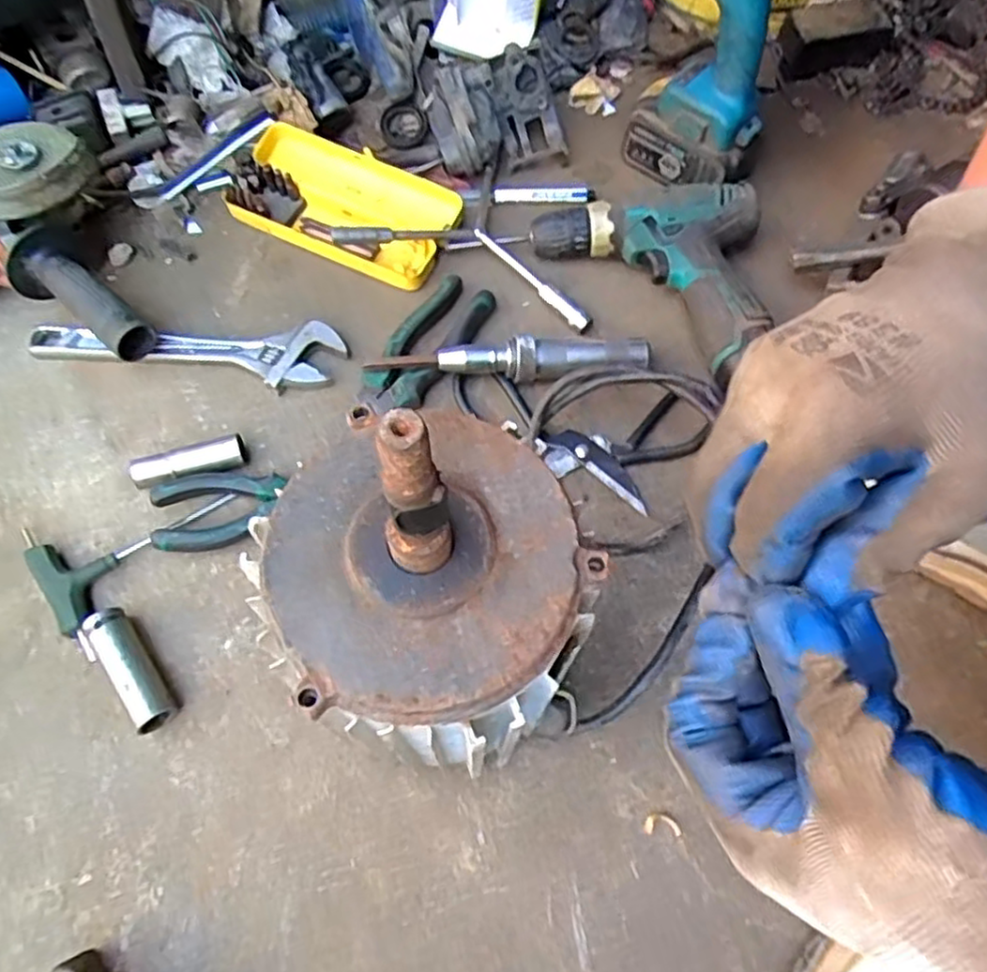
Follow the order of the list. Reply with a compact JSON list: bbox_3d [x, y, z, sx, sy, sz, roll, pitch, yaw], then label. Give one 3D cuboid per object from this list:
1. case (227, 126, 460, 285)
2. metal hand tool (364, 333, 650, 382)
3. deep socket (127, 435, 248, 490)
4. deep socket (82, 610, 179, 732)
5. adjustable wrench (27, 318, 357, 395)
[{"bbox_3d":[-0.129,-0.249,0.637,0.184,0.043,0.110,19,63,6],"label":"case"},{"bbox_3d":[0.013,-0.096,0.551,0.209,0.031,0.025,-2,63,-5],"label":"metal hand tool"},{"bbox_3d":[-0.216,-0.015,0.513,0.075,0.022,0.021,-16,65,-12],"label":"deep socket"},{"bbox_3d":[-0.225,0.114,0.450,0.025,0.026,0.079,-34,70,-19],"label":"deep socket"},{"bbox_3d":[-0.233,-0.102,0.556,0.227,0.026,0.056,-2,65,-3],"label":"adjustable wrench"}]

